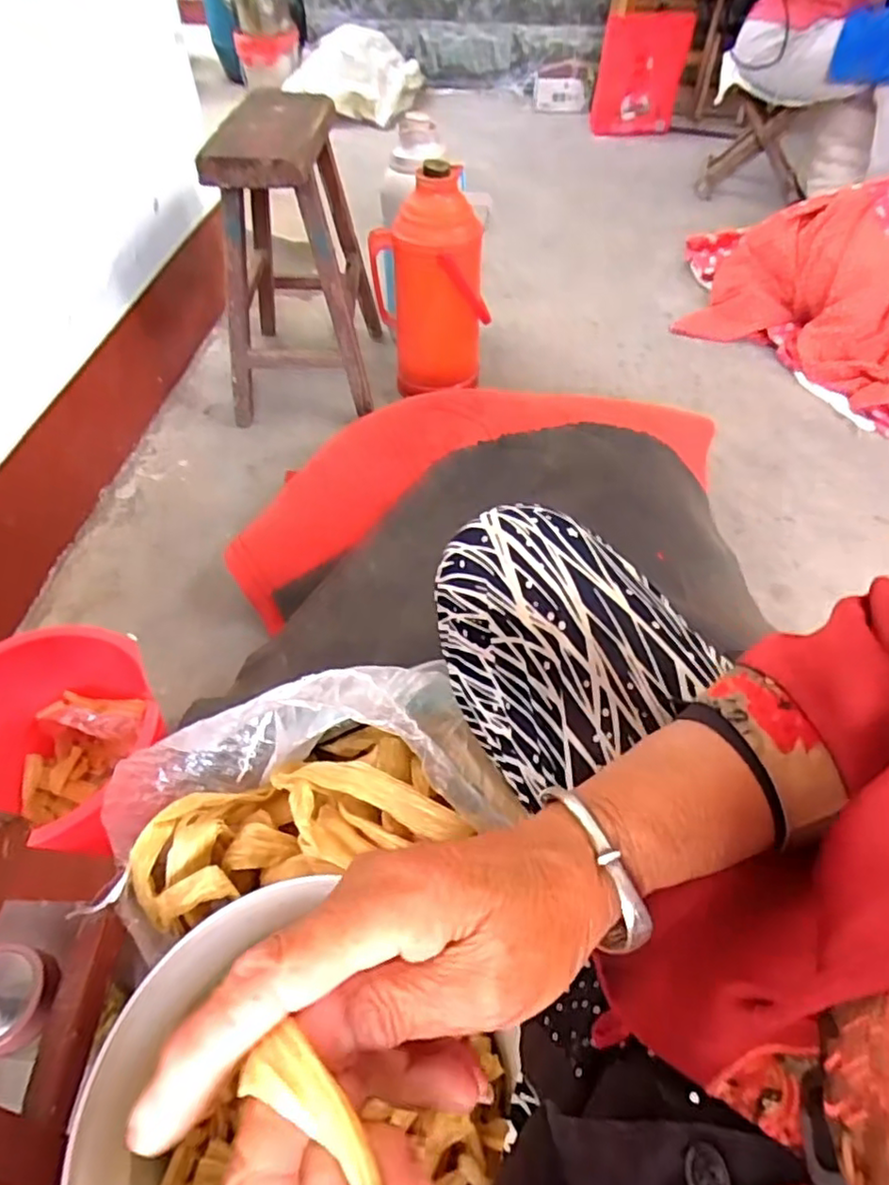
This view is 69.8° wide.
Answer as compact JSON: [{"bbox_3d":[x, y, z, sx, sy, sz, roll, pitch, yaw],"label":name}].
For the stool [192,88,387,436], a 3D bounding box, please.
[{"bbox_3d":[-0.262,-0.577,1.129,0.246,0.432,0.357,0,51,-1],"label":"stool"}]

